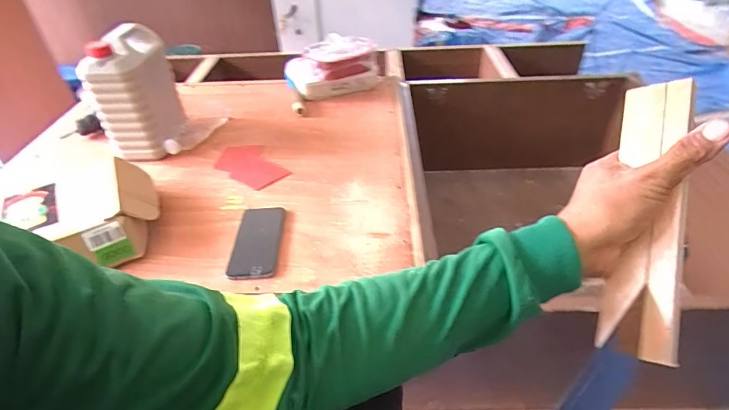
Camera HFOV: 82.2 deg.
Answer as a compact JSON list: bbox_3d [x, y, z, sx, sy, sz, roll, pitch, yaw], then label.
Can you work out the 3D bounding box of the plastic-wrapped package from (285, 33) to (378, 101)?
[{"bbox_3d":[-0.083,-0.349,1.077,0.238,0.124,0.116,-7,39,-6],"label":"plastic-wrapped package"}]

